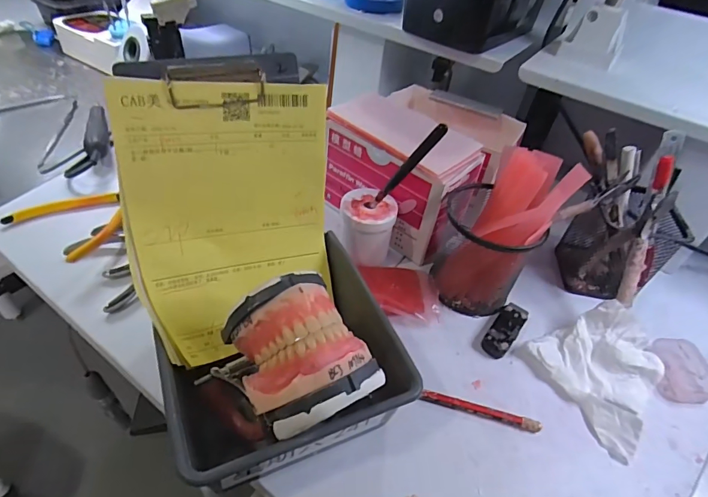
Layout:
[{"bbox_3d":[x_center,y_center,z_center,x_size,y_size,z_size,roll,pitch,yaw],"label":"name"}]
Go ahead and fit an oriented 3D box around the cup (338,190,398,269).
[{"bbox_3d":[0.013,-0.020,0.427,0.053,0.063,0.050,4,43,-4],"label":"cup"}]

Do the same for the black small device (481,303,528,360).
[{"bbox_3d":[0.141,0.076,0.390,0.023,0.015,0.061,30,48,22],"label":"black small device"}]

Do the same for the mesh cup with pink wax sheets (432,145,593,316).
[{"bbox_3d":[0.129,-0.013,0.391,0.089,0.136,0.096,4,43,-4],"label":"mesh cup with pink wax sheets"}]

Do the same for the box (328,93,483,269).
[{"bbox_3d":[0.051,-0.087,0.456,0.105,0.126,0.171,-30,55,-33],"label":"box"}]

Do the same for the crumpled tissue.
[{"bbox_3d":[0.226,0.103,0.359,0.105,0.037,0.106,-16,48,-22],"label":"crumpled tissue"}]

